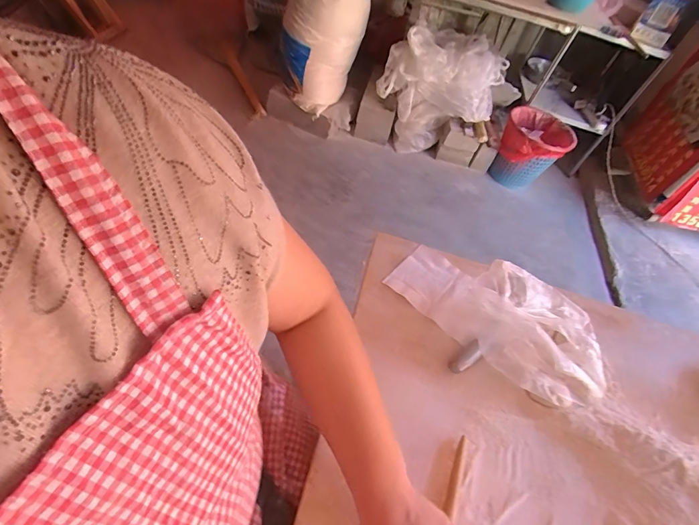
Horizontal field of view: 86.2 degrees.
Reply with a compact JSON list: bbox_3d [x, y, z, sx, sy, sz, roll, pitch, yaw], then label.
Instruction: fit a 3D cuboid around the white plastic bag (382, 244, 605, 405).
[{"bbox_3d":[0.206,0.061,0.507,0.296,0.083,0.144,41,55,17],"label":"white plastic bag"}]

